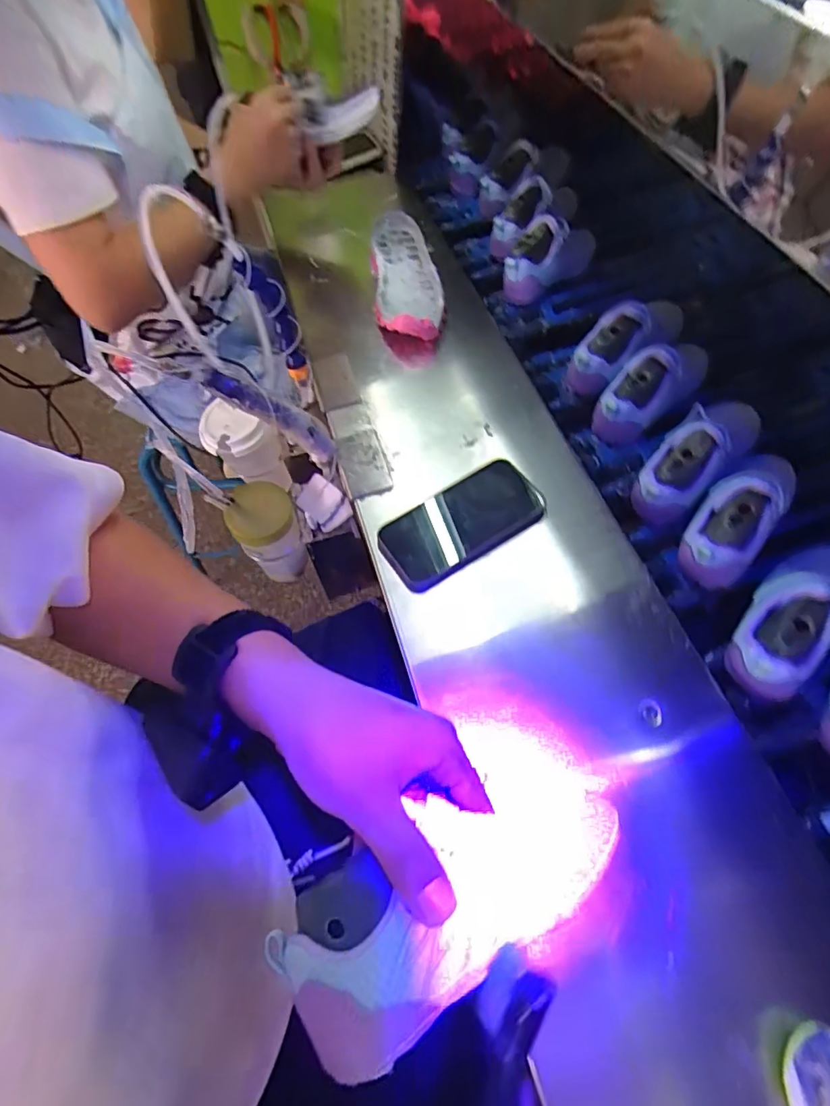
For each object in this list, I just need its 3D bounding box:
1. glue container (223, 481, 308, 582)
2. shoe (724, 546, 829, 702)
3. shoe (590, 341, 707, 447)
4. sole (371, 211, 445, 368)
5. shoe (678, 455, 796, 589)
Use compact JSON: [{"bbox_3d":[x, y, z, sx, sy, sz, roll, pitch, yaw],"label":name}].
[{"bbox_3d":[-0.175,-0.016,0.640,0.071,0.137,0.067,-16,61,-1],"label":"glue container"},{"bbox_3d":[0.318,0.058,0.439,0.063,0.062,0.132,35,87,21],"label":"shoe"},{"bbox_3d":[0.275,-0.196,0.596,0.170,0.090,0.062,-40,66,-17],"label":"shoe"},{"bbox_3d":[-0.016,-0.373,0.715,0.085,0.051,0.278,-12,61,2],"label":"sole"},{"bbox_3d":[0.296,-0.027,0.485,0.066,0.061,0.140,34,98,20],"label":"shoe"}]

